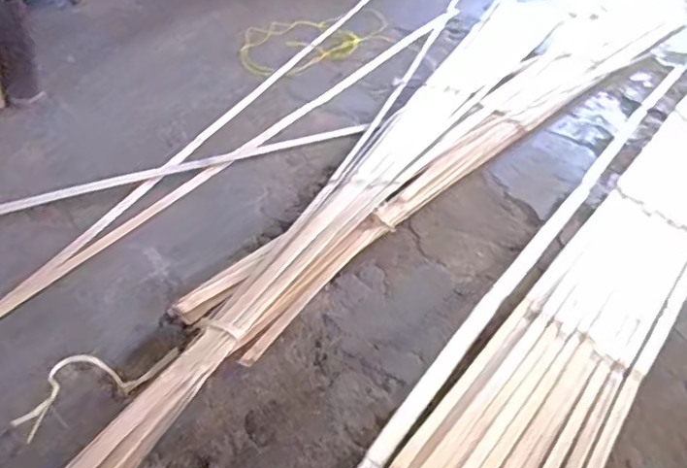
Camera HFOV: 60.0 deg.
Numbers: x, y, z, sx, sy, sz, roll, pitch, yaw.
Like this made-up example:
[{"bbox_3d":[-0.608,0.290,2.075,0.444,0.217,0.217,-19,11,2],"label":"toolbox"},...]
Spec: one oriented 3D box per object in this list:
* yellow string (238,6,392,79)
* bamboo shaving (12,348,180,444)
[{"bbox_3d":[-0.053,-0.520,1.577,0.472,0.024,0.237,-20,51,-24],"label":"yellow string"},{"bbox_3d":[-0.327,0.189,0.790,0.210,0.029,0.083,-24,52,-28],"label":"bamboo shaving"}]

